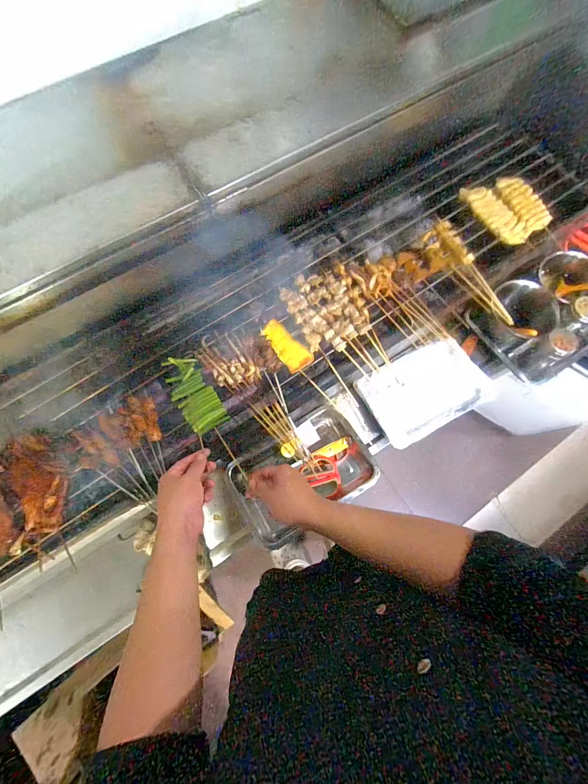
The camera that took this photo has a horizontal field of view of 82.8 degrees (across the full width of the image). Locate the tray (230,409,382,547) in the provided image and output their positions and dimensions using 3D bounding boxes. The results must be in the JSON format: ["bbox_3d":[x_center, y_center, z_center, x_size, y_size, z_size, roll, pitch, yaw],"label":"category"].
[{"bbox_3d":[0.019,0.189,0.769,0.311,0.068,0.210,-30,77,-9],"label":"tray"}]

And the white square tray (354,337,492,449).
[{"bbox_3d":[0.328,-0.007,0.836,0.300,0.033,0.193,-27,77,-8],"label":"white square tray"}]

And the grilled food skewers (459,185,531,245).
[{"bbox_3d":[0.447,-0.398,0.740,0.073,0.026,0.178,-28,77,-9],"label":"grilled food skewers"}]

